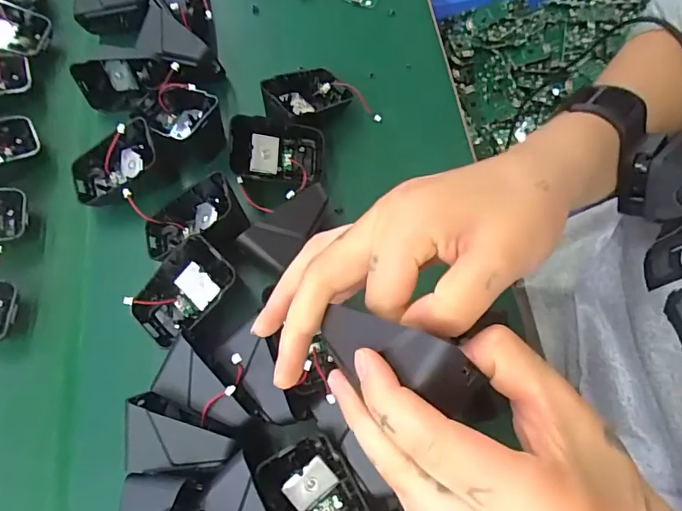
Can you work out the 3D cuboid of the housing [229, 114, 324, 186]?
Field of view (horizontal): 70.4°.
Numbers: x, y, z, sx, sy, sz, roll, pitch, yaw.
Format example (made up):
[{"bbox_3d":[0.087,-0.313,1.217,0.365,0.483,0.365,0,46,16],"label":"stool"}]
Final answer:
[{"bbox_3d":[-0.049,-0.072,0.361,0.069,0.038,0.043,7,82,-19],"label":"housing"}]

